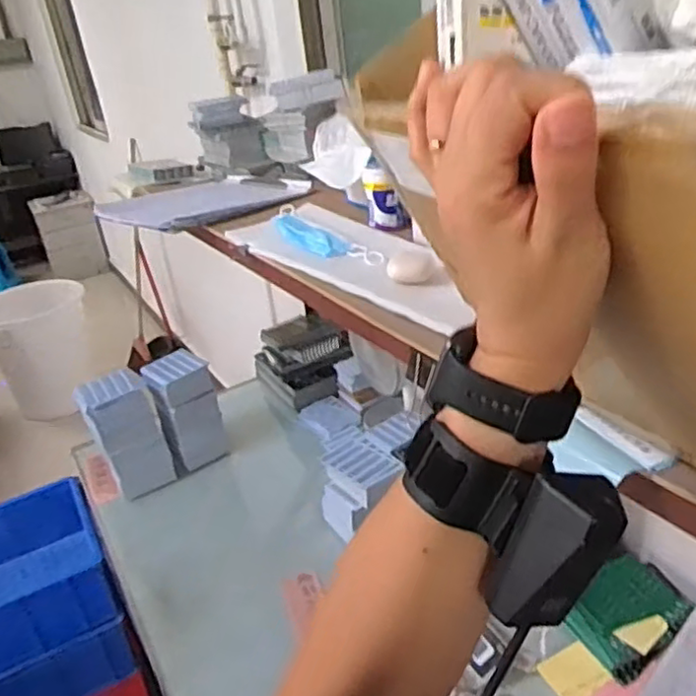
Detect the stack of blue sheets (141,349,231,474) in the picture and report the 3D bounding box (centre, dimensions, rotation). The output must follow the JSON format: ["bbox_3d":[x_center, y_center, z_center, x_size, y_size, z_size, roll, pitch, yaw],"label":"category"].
[{"bbox_3d":[-0.374,0.139,1.517,0.130,0.214,0.160,-20,30,-23],"label":"stack of blue sheets"}]

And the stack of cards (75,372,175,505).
[{"bbox_3d":[-0.481,0.182,1.441,0.138,0.251,0.120,-21,30,-23],"label":"stack of cards"}]

